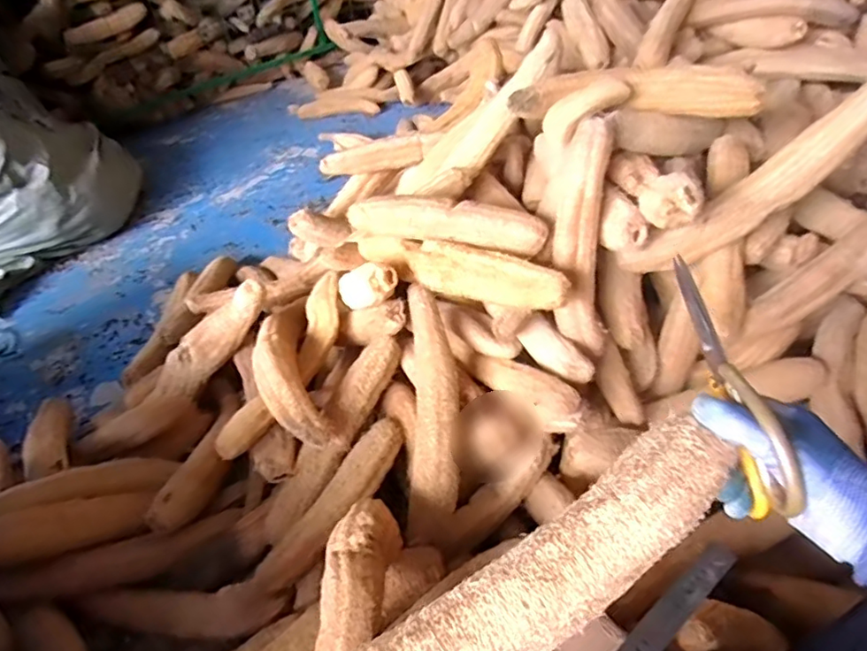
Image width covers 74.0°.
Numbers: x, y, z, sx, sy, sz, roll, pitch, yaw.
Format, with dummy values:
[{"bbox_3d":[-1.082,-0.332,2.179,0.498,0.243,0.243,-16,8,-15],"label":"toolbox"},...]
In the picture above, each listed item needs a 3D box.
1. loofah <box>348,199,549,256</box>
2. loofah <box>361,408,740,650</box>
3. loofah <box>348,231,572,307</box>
[{"bbox_3d":[0.017,-0.166,0.908,0.317,0.058,0.047,9,42,18],"label":"loofah"},{"bbox_3d":[0.057,0.165,0.353,0.318,0.047,0.060,-30,44,-14],"label":"loofah"},{"bbox_3d":[0.027,-0.092,0.901,0.383,0.059,0.056,17,45,26],"label":"loofah"}]

